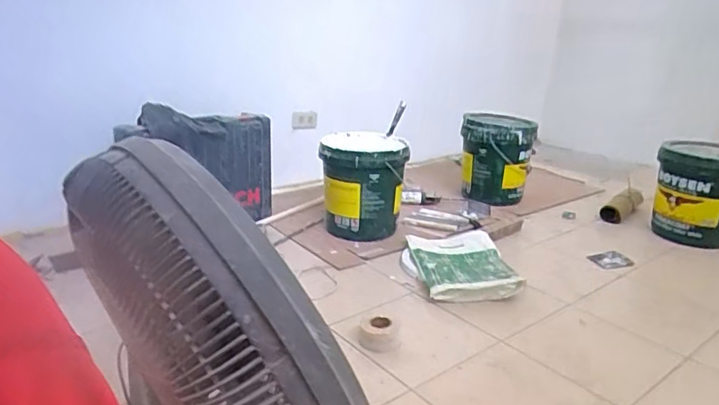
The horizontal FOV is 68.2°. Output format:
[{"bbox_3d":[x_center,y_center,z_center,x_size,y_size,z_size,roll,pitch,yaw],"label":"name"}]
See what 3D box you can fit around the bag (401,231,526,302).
[{"bbox_3d":[0.302,0.185,1.696,0.315,0.072,0.490,3,19,0],"label":"bag"}]

